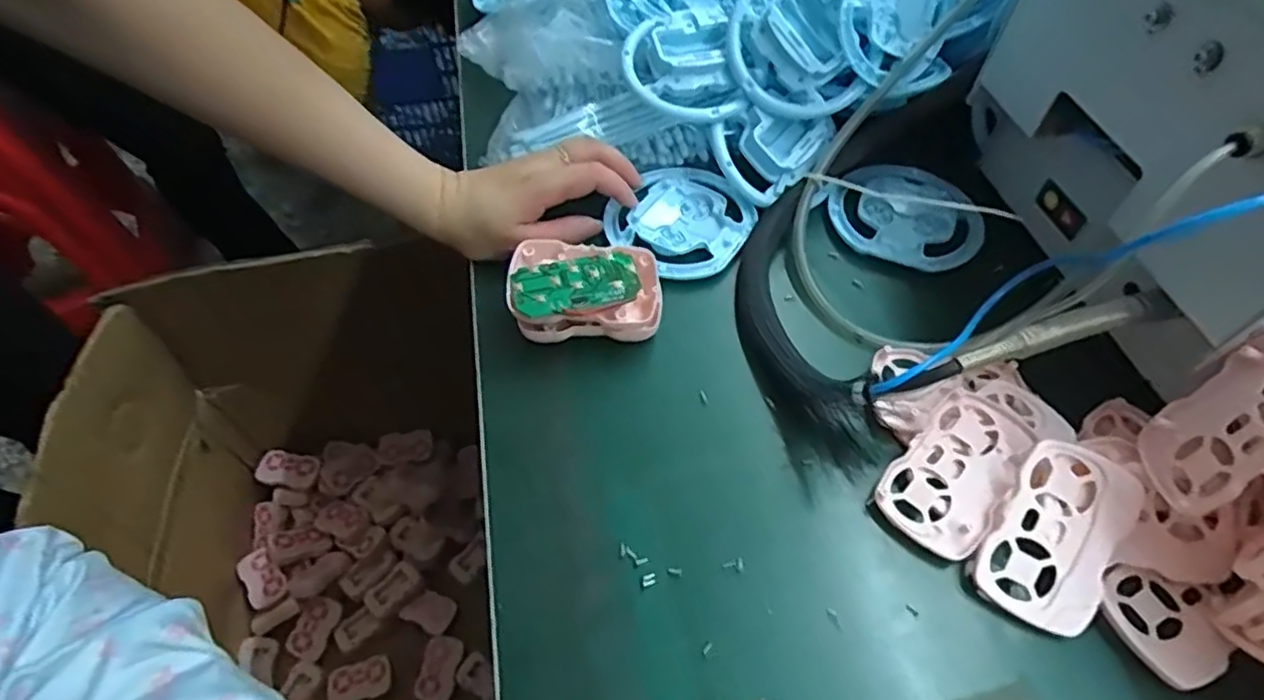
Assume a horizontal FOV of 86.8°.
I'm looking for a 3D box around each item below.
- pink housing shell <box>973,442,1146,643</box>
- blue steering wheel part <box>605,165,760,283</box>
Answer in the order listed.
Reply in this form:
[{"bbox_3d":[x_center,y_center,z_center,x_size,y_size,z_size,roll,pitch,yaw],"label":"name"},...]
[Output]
[{"bbox_3d":[0.209,0.092,0.330,0.054,0.012,0.086,28,84,17],"label":"pink housing shell"},{"bbox_3d":[0.036,-0.092,0.468,0.097,0.017,0.096,-33,62,-18],"label":"blue steering wheel part"}]

